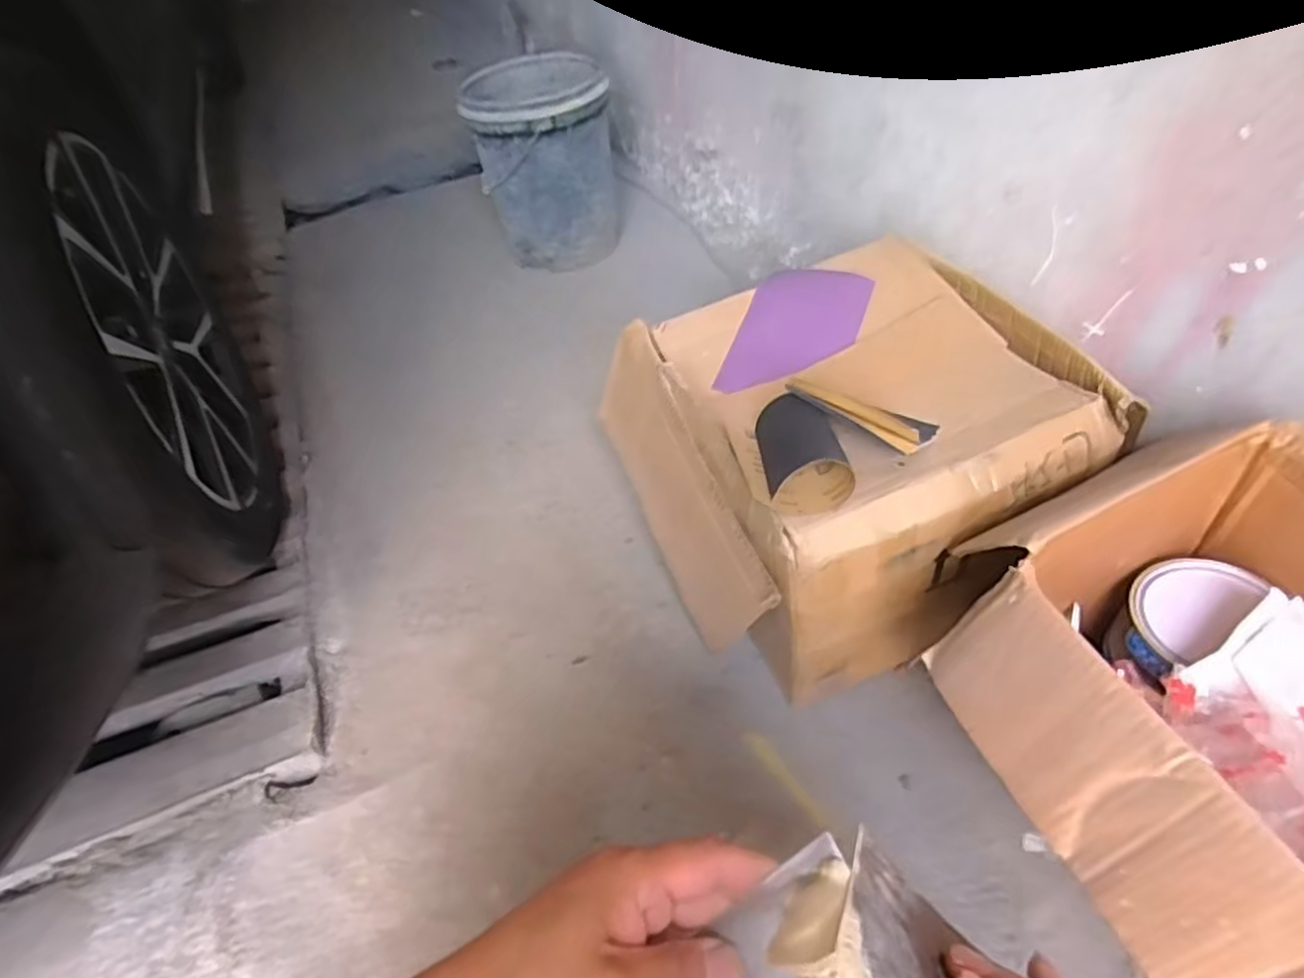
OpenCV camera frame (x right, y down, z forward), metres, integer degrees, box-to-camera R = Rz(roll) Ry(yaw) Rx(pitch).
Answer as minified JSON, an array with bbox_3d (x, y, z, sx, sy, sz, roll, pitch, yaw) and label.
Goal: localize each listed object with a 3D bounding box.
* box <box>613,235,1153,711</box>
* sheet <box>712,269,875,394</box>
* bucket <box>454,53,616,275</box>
[{"bbox_3d":[0.217,-0.043,0.861,0.423,0.293,0.429,-19,47,-14],"label":"box"},{"bbox_3d":[0.178,-0.192,0.852,0.137,0.009,0.226,16,60,15],"label":"sheet"},{"bbox_3d":[-0.242,-0.748,1.564,0.294,0.403,0.324,-11,46,-4],"label":"bucket"}]

